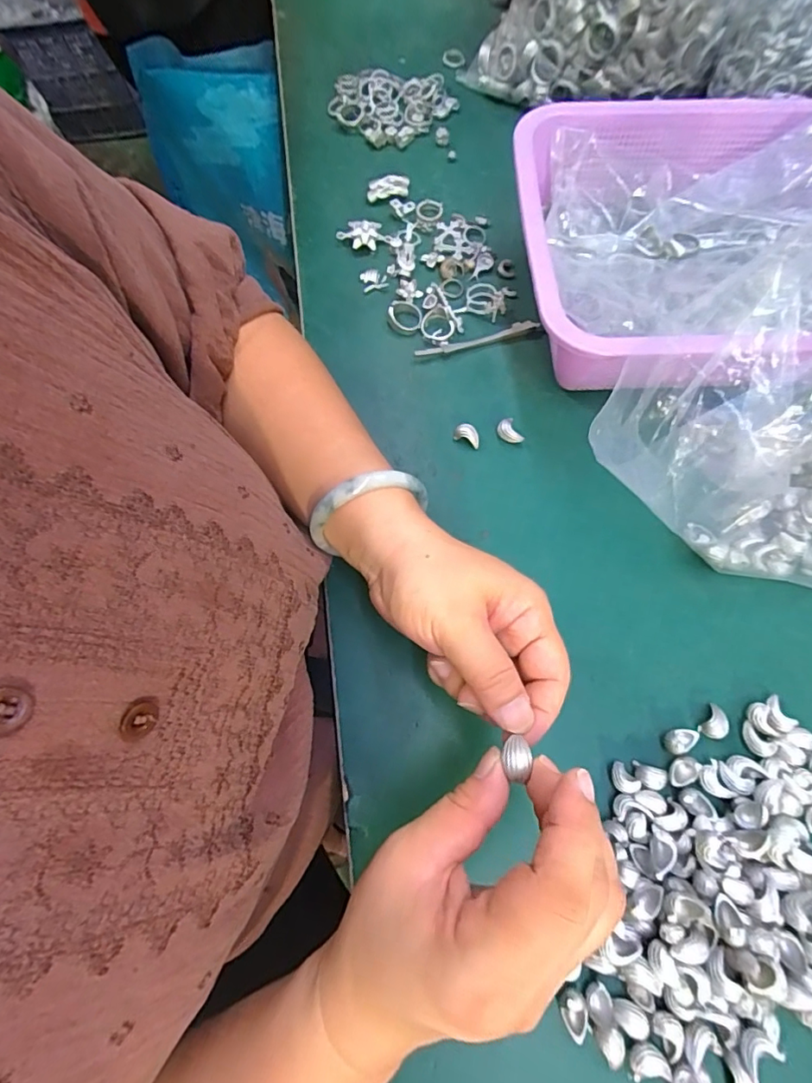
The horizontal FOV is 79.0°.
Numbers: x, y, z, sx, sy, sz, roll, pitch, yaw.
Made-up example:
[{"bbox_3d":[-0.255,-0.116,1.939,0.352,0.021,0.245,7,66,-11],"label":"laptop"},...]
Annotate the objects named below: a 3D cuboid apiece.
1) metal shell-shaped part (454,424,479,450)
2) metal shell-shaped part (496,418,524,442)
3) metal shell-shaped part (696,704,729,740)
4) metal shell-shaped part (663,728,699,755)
[{"bbox_3d":[0.044,-0.076,0.350,0.019,0.012,0.010,26,72,9],"label":"metal shell-shaped part"},{"bbox_3d":[0.074,-0.078,0.352,0.012,0.012,0.020,-35,74,-12],"label":"metal shell-shaped part"},{"bbox_3d":[0.182,0.107,0.288,0.014,0.006,0.019,38,74,12],"label":"metal shell-shaped part"},{"bbox_3d":[0.159,0.115,0.284,0.020,0.010,0.012,-8,70,-3],"label":"metal shell-shaped part"}]

